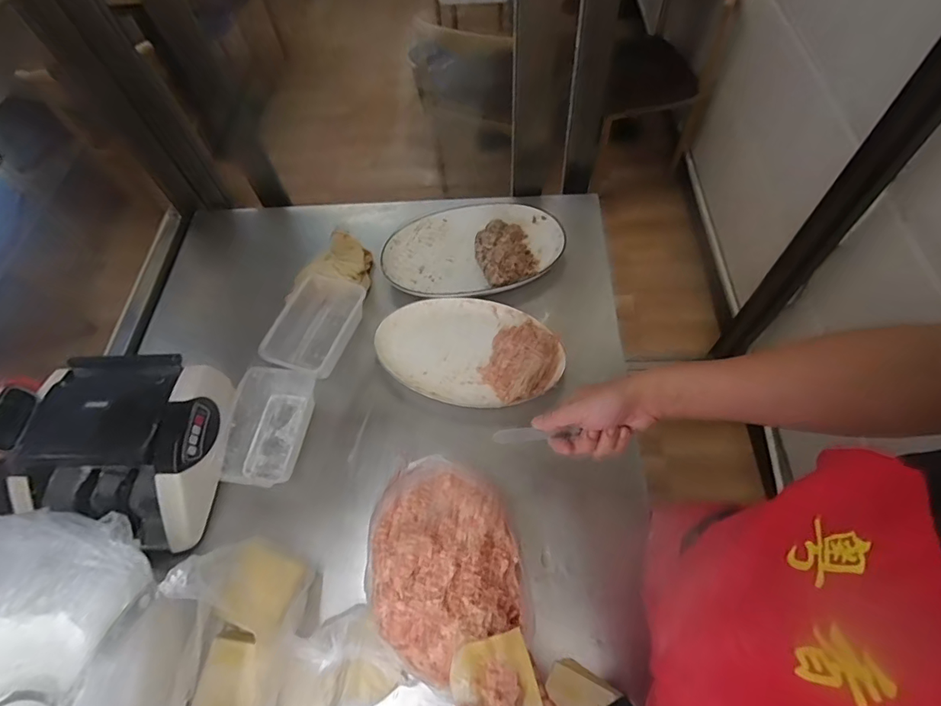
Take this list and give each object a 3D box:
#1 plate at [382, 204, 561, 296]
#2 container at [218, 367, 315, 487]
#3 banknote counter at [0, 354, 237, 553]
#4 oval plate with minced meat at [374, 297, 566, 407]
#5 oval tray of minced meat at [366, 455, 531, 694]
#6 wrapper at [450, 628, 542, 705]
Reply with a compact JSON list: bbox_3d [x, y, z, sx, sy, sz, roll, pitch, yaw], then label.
[{"bbox_3d":[0.005,-0.189,0.842,0.315,0.040,0.208,-2,61,2],"label":"plate"},{"bbox_3d":[-0.295,0.108,0.706,0.098,0.059,0.170,8,62,8],"label":"container"},{"bbox_3d":[-0.456,0.109,0.628,0.230,0.142,0.219,8,62,8],"label":"banknote counter"},{"bbox_3d":[-0.003,-0.011,0.752,0.293,0.046,0.185,5,61,6],"label":"oval plate with minced meat"},{"bbox_3d":[-0.029,0.249,0.577,0.176,0.093,0.249,-10,61,-2],"label":"oval tray of minced meat"},{"bbox_3d":[0.020,0.299,0.438,0.075,0.024,0.069,-15,61,-5],"label":"wrapper"}]

